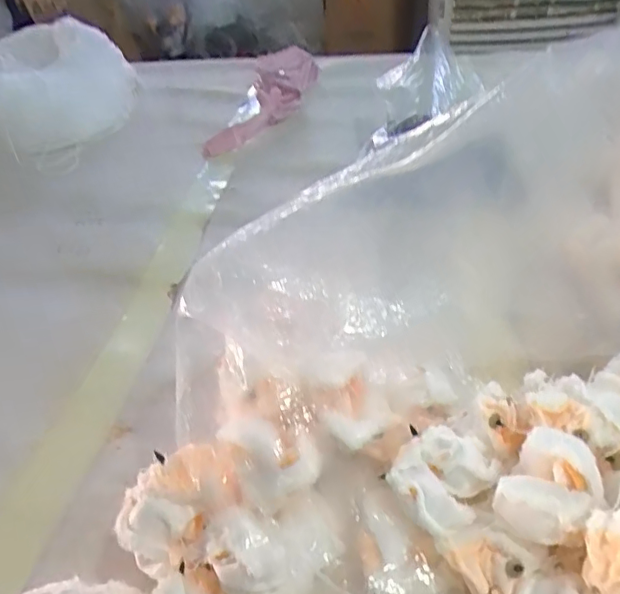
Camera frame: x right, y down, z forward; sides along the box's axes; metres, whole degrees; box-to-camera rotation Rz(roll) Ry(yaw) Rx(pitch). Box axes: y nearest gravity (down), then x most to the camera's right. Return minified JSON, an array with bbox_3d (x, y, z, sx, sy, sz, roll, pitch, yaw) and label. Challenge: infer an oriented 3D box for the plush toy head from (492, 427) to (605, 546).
[{"bbox_3d":[0.126,0.099,0.290,0.043,0.029,0.049,28,52,34],"label":"plush toy head"}]

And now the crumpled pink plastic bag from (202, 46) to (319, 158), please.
[{"bbox_3d":[-0.064,-0.307,0.860,0.108,0.041,0.307,4,42,12],"label":"crumpled pink plastic bag"}]

